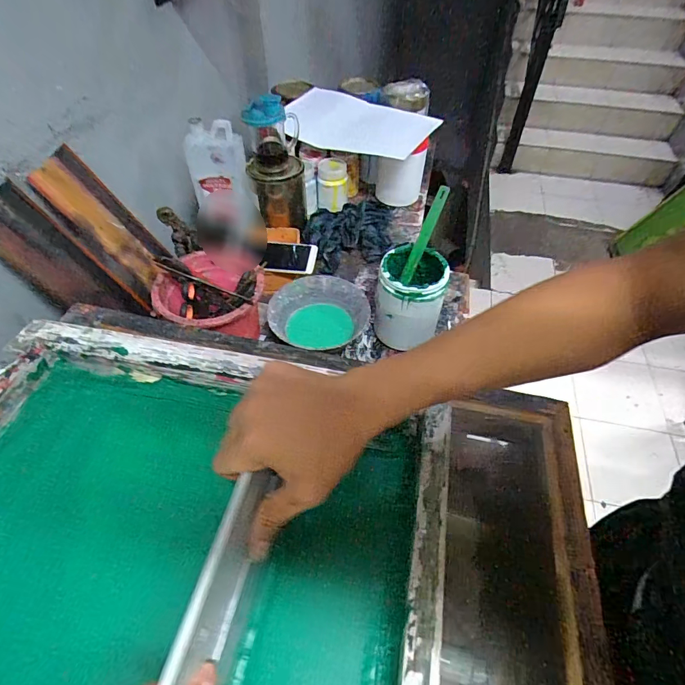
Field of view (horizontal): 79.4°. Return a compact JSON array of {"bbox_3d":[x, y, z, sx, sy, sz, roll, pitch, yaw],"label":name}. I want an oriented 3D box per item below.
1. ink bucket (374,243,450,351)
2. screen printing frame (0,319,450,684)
[{"bbox_3d":[0.101,-0.060,0.634,0.096,0.147,0.103,1,50,-1],"label":"ink bucket"},{"bbox_3d":[-0.141,0.154,0.329,0.428,0.053,0.340,8,51,6],"label":"screen printing frame"}]

